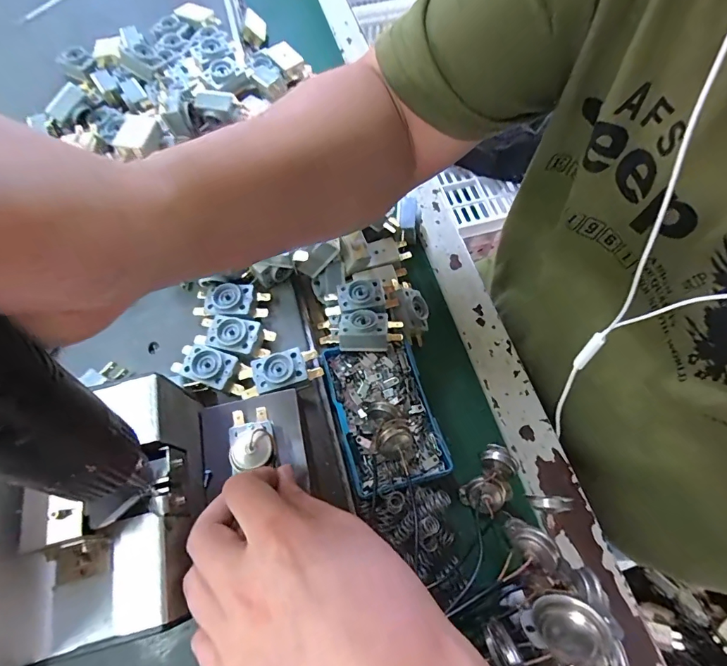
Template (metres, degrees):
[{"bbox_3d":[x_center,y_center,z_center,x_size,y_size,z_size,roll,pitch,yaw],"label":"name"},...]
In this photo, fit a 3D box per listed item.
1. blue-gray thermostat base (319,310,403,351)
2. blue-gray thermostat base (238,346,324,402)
[{"bbox_3d":[-0.003,0.000,0.332,0.064,0.027,0.032,-6,64,-2],"label":"blue-gray thermostat base"},{"bbox_3d":[-0.062,0.030,0.309,0.059,0.022,0.028,-15,65,-6],"label":"blue-gray thermostat base"}]

